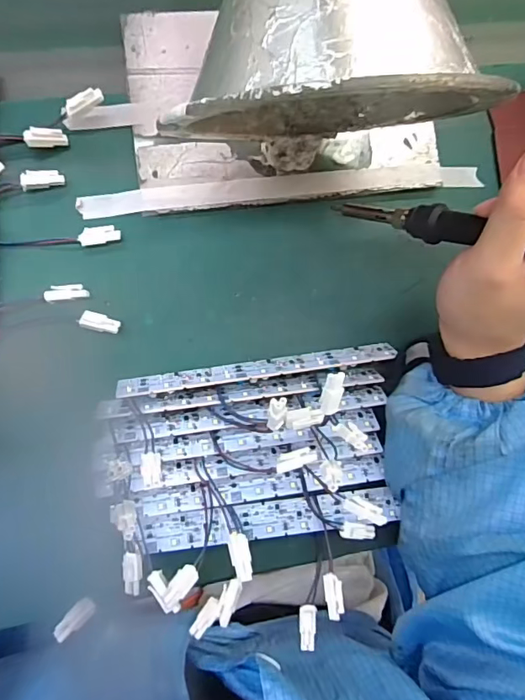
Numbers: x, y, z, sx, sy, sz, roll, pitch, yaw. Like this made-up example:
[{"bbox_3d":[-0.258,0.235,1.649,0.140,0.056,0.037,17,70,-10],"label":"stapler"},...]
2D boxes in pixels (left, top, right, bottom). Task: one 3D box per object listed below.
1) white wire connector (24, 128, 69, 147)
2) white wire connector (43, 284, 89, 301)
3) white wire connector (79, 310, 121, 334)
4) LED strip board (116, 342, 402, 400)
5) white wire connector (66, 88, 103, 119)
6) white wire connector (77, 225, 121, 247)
[{"bbox_3d":[-0.143,-0.141,0.328,0.027,0.008,0.011,-9,86,-25],"label":"white wire connector"},{"bbox_3d":[-0.128,-0.038,0.324,0.026,0.009,0.009,-11,87,-9],"label":"white wire connector"},{"bbox_3d":[-0.108,-0.018,0.328,0.025,0.004,0.012,13,85,-7],"label":"white wire connector"},{"bbox_3d":[0.000,0.013,0.333,0.188,0.009,0.013,-8,88,-8],"label":"LED strip board"},{"bbox_3d":[-0.117,-0.163,0.324,0.025,0.008,0.009,-28,90,3],"label":"white wire connector"},{"bbox_3d":[-0.109,-0.077,0.332,0.027,0.007,0.012,-12,89,-8],"label":"white wire connector"}]

